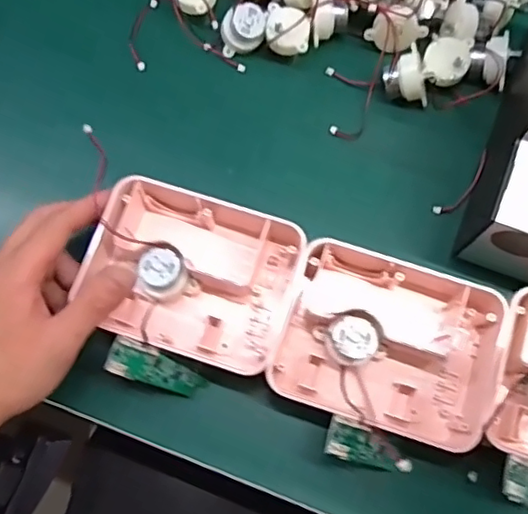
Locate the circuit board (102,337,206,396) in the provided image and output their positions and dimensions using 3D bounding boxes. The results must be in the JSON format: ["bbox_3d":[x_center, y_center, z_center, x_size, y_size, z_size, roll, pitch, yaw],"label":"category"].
[{"bbox_3d":[-0.064,0.070,0.363,0.067,0.010,0.021,31,69,-33],"label":"circuit board"}]

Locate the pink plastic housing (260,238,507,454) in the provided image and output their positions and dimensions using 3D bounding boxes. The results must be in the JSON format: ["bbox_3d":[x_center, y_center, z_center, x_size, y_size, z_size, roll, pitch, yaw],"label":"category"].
[{"bbox_3d":[0.076,0.055,0.364,0.132,0.042,0.102,14,72,4],"label":"pink plastic housing"}]

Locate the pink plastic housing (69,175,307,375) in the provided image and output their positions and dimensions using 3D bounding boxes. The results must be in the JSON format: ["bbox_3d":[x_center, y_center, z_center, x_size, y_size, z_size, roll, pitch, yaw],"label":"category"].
[{"bbox_3d":[-0.044,0.010,0.382,0.125,0.046,0.104,16,73,4],"label":"pink plastic housing"}]

